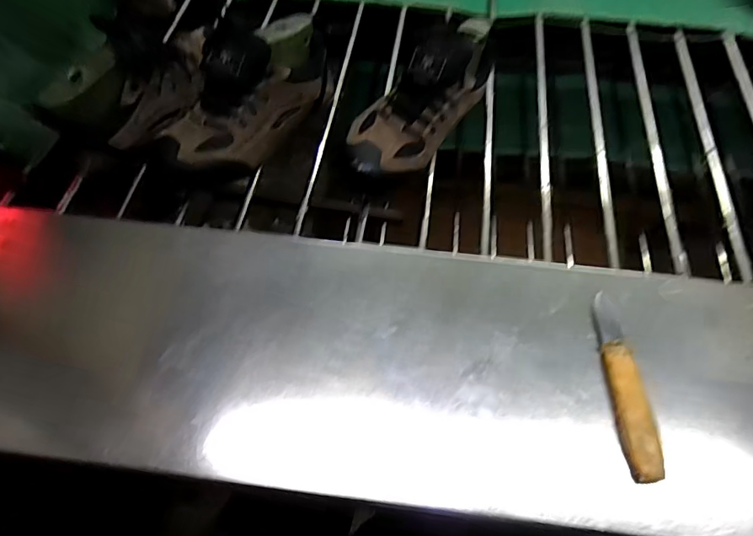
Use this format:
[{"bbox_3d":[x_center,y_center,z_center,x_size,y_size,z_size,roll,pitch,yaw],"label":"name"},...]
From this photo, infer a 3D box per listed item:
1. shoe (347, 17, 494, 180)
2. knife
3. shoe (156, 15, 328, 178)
[{"bbox_3d":[0.054,-0.201,0.552,0.090,0.107,0.247,35,68,16],"label":"shoe"},{"bbox_3d":[0.215,0.096,0.414,0.030,0.025,0.158,1,61,-1],"label":"knife"},{"bbox_3d":[-0.141,-0.198,0.554,0.240,0.109,0.089,-40,69,-19],"label":"shoe"}]

